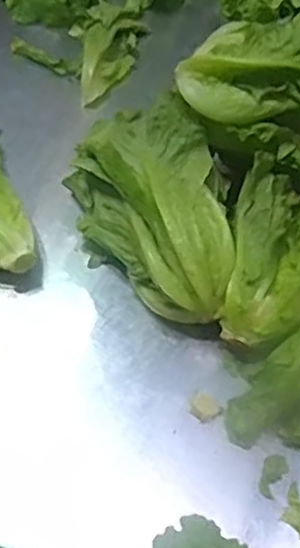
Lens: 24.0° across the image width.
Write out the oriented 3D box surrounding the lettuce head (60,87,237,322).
[{"bbox_3d":[0.001,-0.047,0.580,0.110,0.094,0.186,-8,57,-10],"label":"lettuce head"}]

